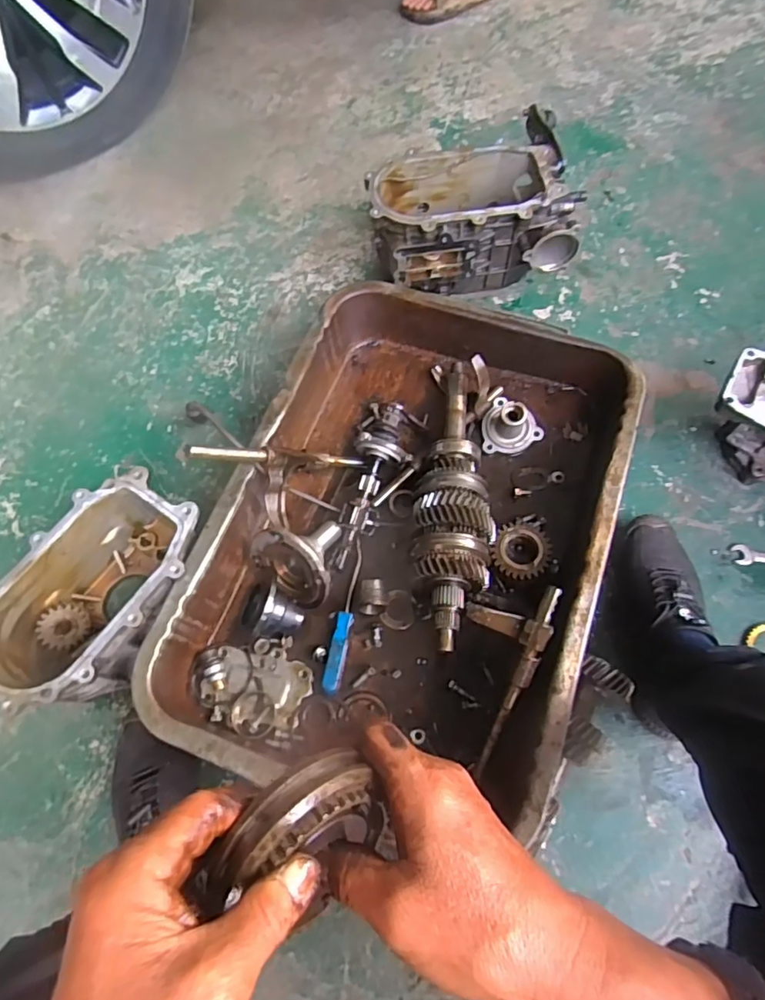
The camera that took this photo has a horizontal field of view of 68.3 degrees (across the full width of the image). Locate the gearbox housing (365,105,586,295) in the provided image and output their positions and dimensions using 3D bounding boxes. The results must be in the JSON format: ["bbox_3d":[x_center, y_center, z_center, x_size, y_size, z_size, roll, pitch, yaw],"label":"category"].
[{"bbox_3d":[0.127,-0.431,0.864,0.283,0.147,0.210,-7,67,0],"label":"gearbox housing"}]

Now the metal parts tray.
[{"bbox_3d":[0.042,0.032,0.698,0.450,0.108,0.626,20,70,10],"label":"metal parts tray"}]

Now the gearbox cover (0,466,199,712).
[{"bbox_3d":[-0.329,0.116,0.679,0.163,0.128,0.271,37,74,16],"label":"gearbox cover"}]

